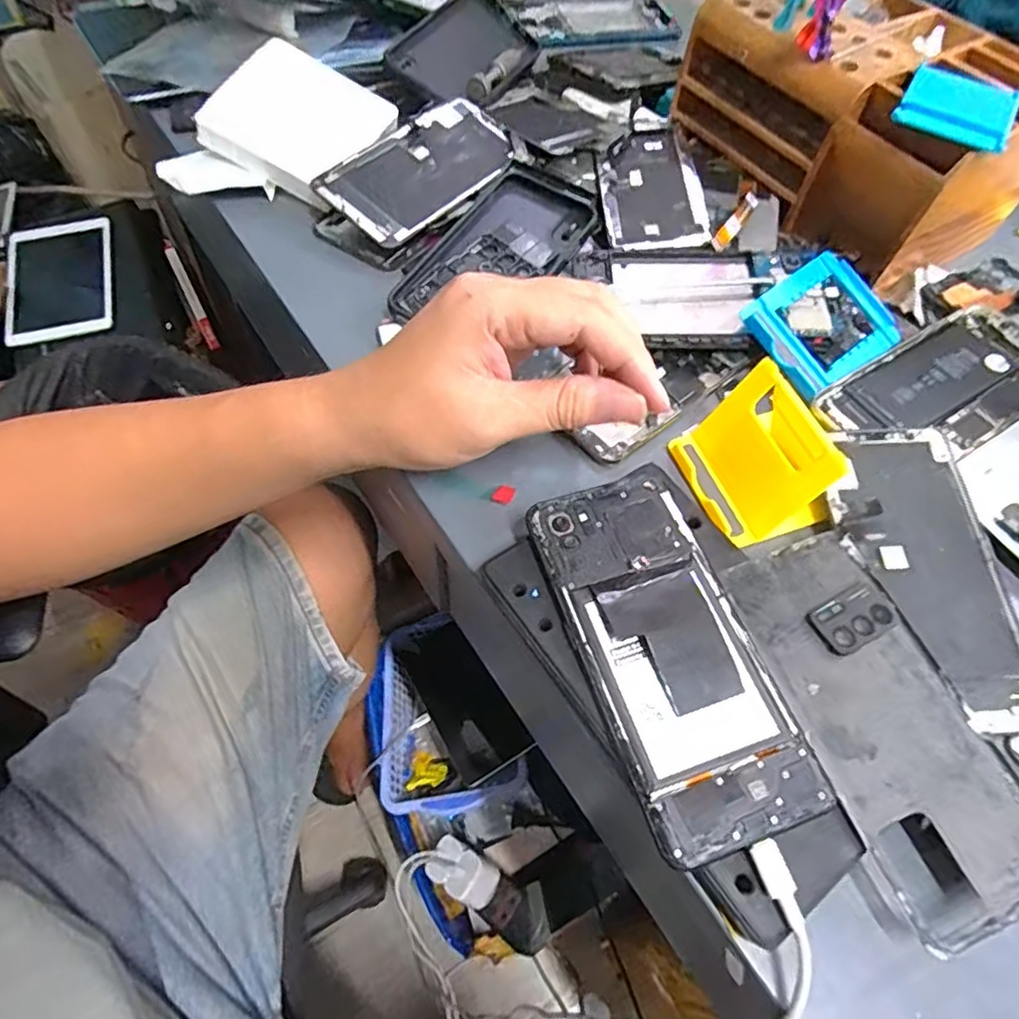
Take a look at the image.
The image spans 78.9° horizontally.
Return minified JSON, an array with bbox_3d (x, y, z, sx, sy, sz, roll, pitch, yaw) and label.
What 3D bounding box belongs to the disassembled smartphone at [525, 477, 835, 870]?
[{"bbox_3d":[0.065,0.057,0.265,0.069,0.015,0.155,-17,63,-9],"label":"disassembled smartphone"}]

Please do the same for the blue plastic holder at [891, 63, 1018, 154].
[{"bbox_3d":[0.252,-0.226,0.347,0.059,0.007,0.065,27,61,12],"label":"blue plastic holder"}]

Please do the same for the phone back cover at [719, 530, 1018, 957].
[{"bbox_3d":[0.152,0.084,0.257,0.068,0.006,0.155,-20,63,-11],"label":"phone back cover"}]

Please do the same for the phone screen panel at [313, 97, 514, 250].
[{"bbox_3d":[-0.060,-0.239,0.434,0.075,0.008,0.149,43,65,7],"label":"phone screen panel"}]

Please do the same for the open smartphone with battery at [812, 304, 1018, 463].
[{"bbox_3d":[0.254,-0.071,0.354,0.156,0.009,0.072,-27,64,-18],"label":"open smartphone with battery"}]

